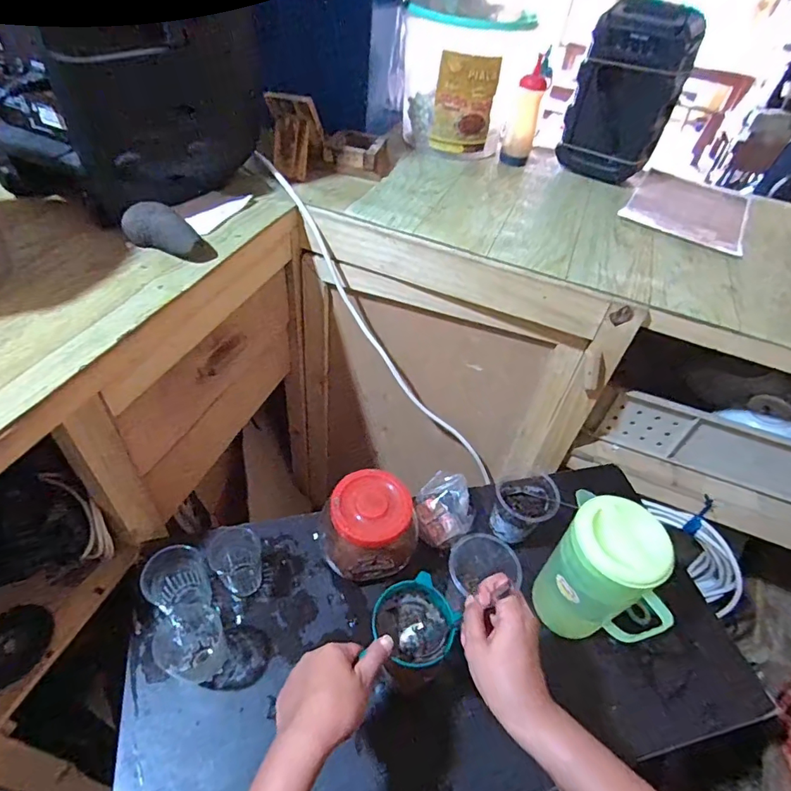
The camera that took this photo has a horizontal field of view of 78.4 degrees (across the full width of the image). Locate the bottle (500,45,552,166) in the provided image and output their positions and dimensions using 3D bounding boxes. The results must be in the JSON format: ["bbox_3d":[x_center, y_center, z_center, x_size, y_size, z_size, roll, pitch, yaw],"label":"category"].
[{"bbox_3d":[0.266,-0.579,0.994,0.062,0.171,0.059,16,48,8],"label":"bottle"}]

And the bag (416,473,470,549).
[{"bbox_3d":[0.073,0.169,0.744,0.079,0.037,0.109,2,48,-6],"label":"bag"}]

